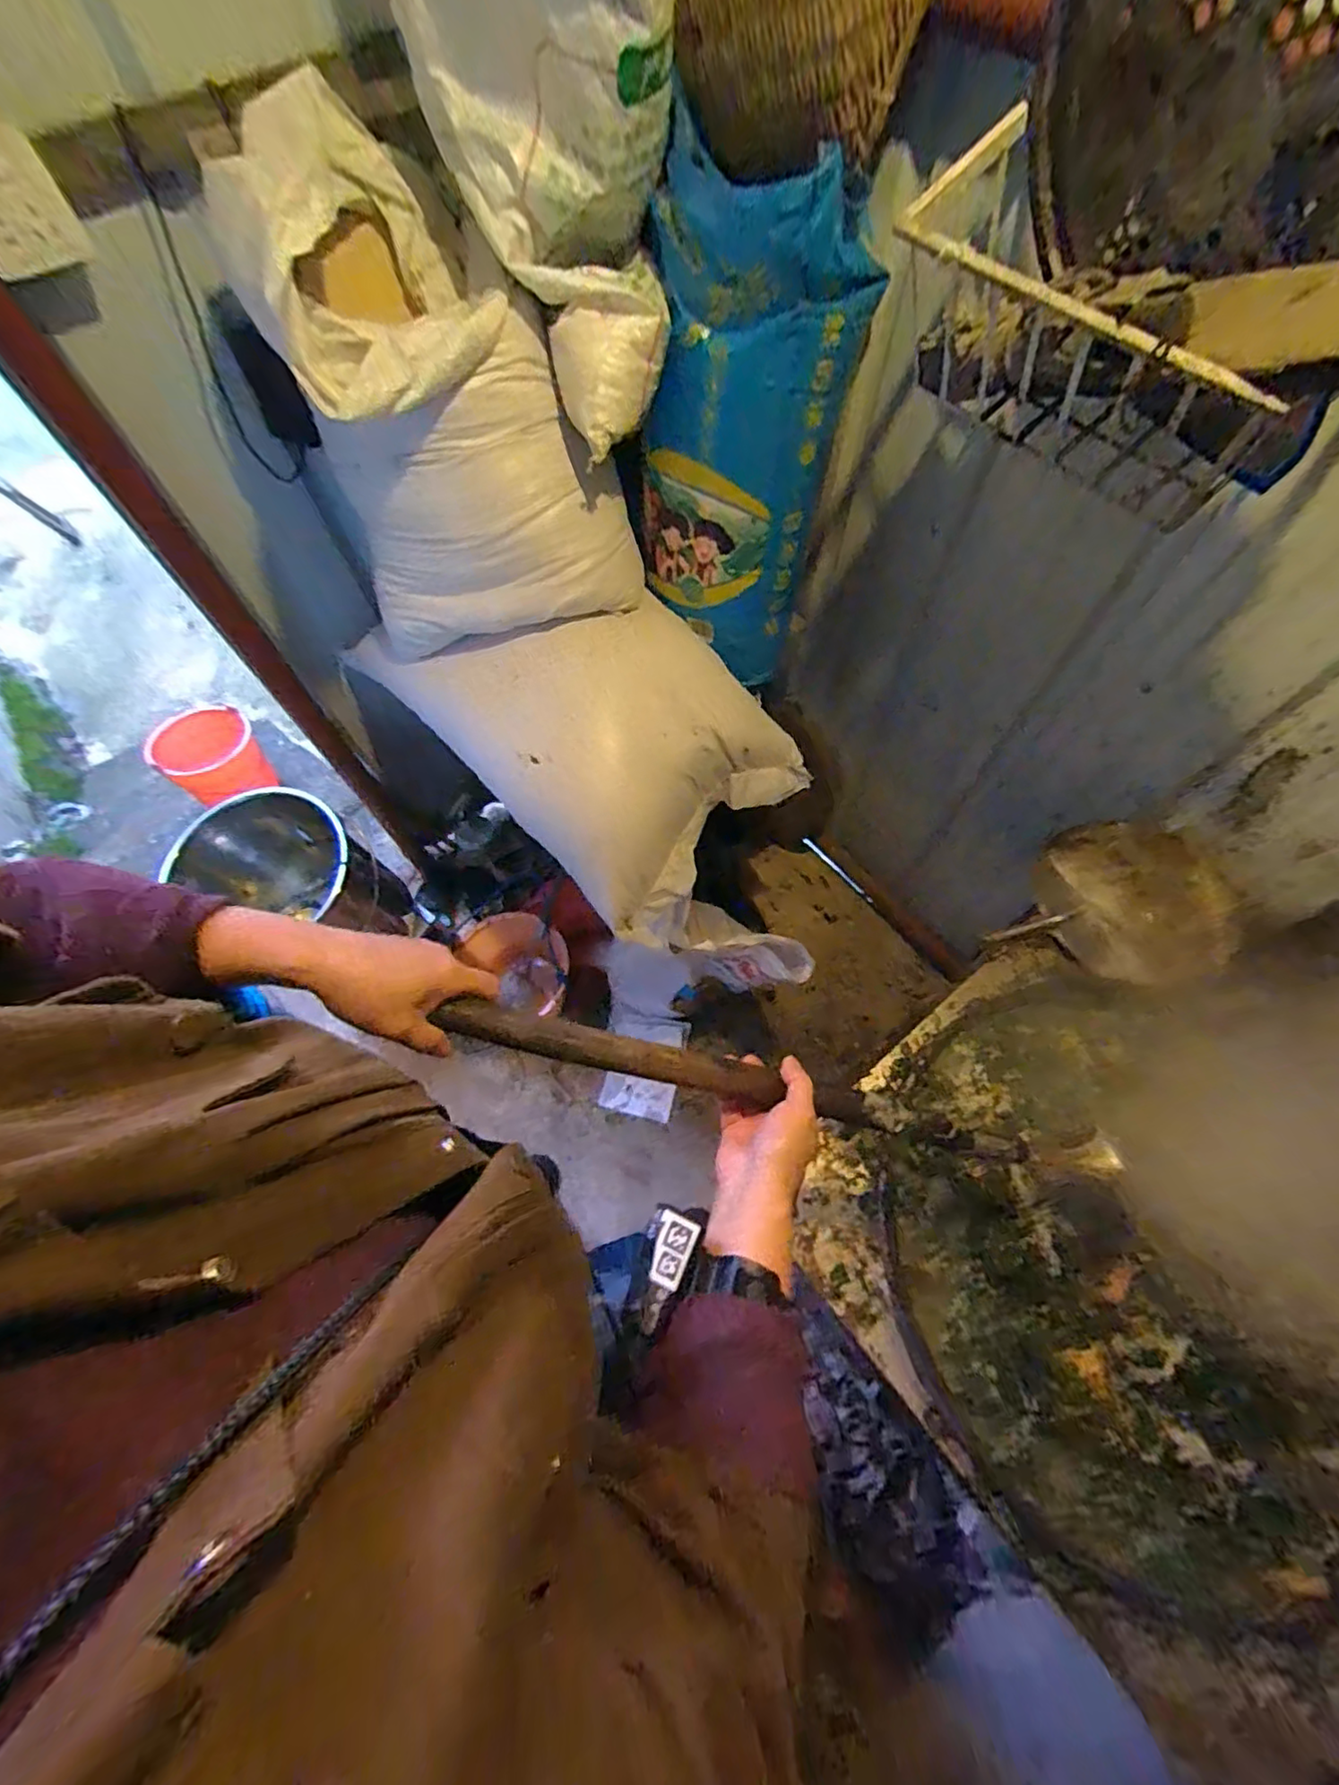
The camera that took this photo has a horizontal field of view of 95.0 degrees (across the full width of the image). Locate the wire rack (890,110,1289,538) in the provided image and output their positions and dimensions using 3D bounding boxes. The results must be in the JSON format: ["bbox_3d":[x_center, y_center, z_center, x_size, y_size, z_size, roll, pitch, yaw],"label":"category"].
[{"bbox_3d":[0.363,-0.480,0.560,0.208,0.182,0.358,-40,71,-16],"label":"wire rack"}]

